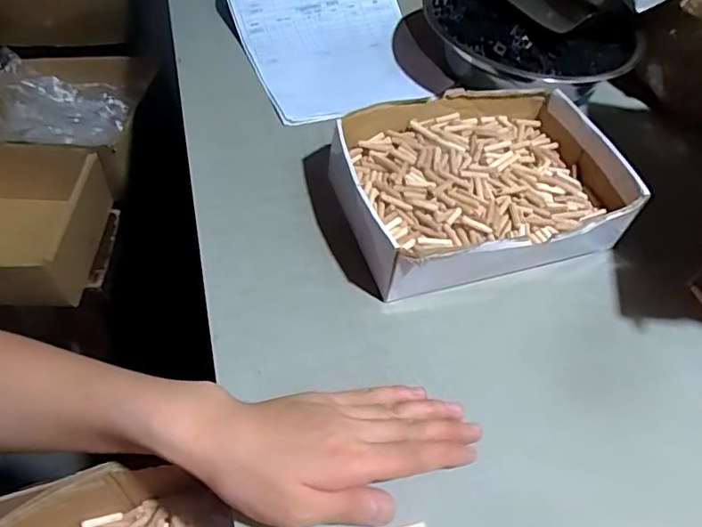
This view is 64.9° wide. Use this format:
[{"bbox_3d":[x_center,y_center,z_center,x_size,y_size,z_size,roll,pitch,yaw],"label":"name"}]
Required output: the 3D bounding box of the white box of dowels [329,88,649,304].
[{"bbox_3d":[0.121,-0.074,0.503,0.243,0.063,0.186,-13,54,-15],"label":"white box of dowels"}]

